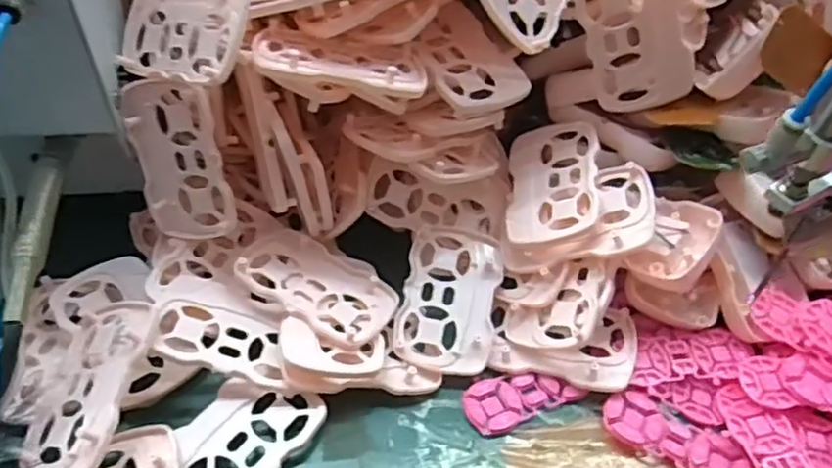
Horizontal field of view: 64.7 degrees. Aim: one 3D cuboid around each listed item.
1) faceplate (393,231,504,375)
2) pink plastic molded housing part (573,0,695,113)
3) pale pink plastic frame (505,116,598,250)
[{"bbox_3d":[0.019,0.039,0.384,0.054,0.012,0.087,12,62,3],"label":"faceplate"},{"bbox_3d":[0.122,-0.111,0.364,0.054,0.087,0.011,-12,34,21],"label":"pink plastic molded housing part"},{"bbox_3d":[0.081,-0.032,0.390,0.053,0.004,0.085,-11,51,25],"label":"pale pink plastic frame"}]

